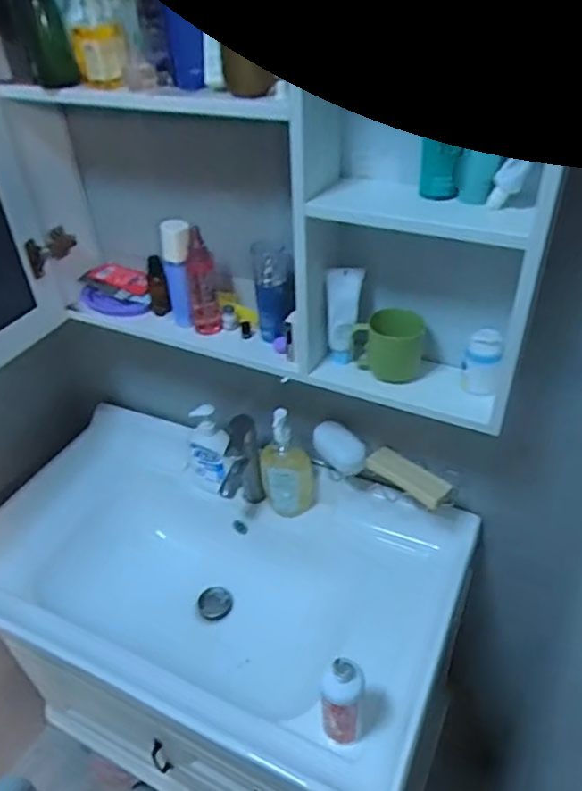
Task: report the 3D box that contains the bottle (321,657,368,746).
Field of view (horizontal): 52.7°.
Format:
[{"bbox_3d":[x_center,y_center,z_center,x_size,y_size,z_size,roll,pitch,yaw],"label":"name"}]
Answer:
[{"bbox_3d":[0.065,0.393,0.745,0.053,0.163,0.041,13,41,20],"label":"bottle"}]

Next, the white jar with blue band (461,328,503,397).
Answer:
[{"bbox_3d":[0.239,-0.040,0.736,0.041,0.080,0.042,9,40,15],"label":"white jar with blue band"}]

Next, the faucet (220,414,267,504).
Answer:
[{"bbox_3d":[-0.088,0.135,1.057,0.071,0.181,0.104,-4,38,-1],"label":"faucet"}]

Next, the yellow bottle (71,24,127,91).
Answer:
[{"bbox_3d":[-0.225,-0.402,0.698,0.051,0.063,0.037,-17,40,-17],"label":"yellow bottle"}]

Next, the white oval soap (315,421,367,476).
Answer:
[{"bbox_3d":[0.083,0.087,0.984,0.099,0.055,0.055,30,49,35],"label":"white oval soap"}]

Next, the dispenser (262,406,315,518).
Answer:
[{"bbox_3d":[-0.006,0.120,1.038,0.093,0.231,0.042,8,39,14],"label":"dispenser"}]

